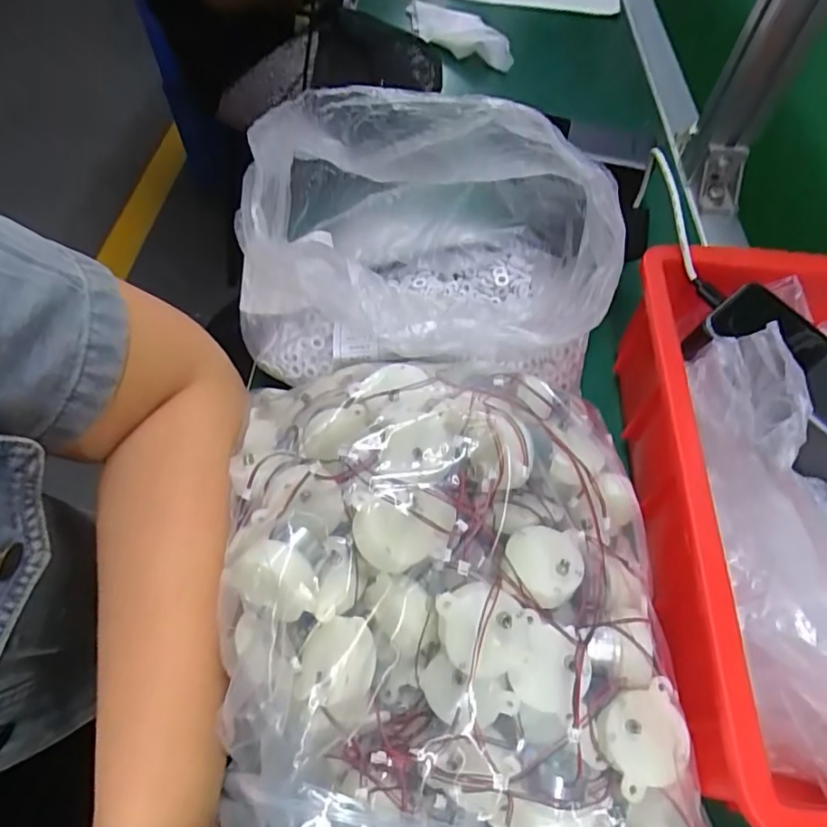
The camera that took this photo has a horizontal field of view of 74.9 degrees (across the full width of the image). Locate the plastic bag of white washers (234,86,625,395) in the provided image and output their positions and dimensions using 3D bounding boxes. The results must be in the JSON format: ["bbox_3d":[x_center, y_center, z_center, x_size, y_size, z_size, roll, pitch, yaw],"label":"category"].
[{"bbox_3d":[-0.006,-0.098,0.292,0.195,0.151,0.141,8,57,3],"label":"plastic bag of white washers"}]

